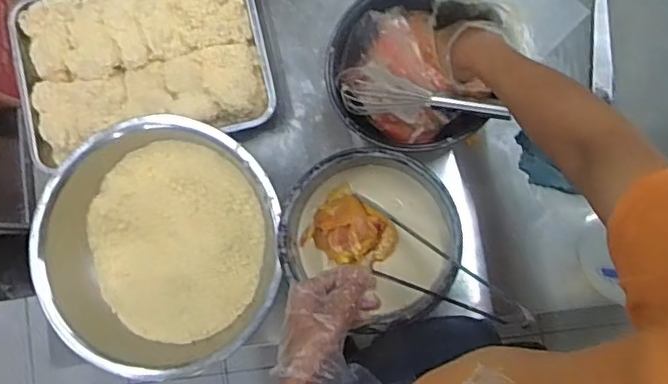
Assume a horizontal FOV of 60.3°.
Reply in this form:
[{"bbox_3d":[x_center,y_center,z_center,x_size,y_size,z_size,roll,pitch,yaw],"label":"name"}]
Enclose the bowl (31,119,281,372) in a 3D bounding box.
[{"bbox_3d":[-0.240,0.083,0.824,0.338,0.100,0.324,0,86,6],"label":"bowl"}]

